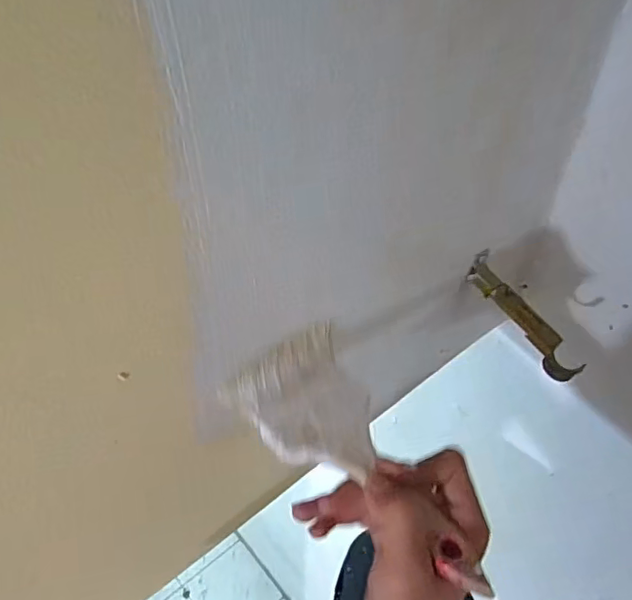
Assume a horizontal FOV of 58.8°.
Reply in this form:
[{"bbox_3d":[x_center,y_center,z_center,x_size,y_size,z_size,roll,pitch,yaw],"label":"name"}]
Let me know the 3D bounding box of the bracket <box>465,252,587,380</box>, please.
[{"bbox_3d":[0.183,0.015,0.500,0.025,0.023,0.131,-29,75,-29],"label":"bracket"}]

